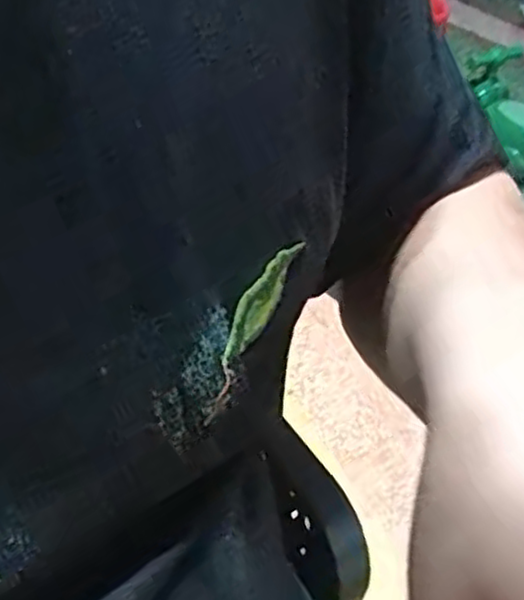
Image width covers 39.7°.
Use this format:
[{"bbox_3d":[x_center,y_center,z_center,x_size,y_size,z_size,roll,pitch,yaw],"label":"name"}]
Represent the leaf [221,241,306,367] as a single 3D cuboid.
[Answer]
[{"bbox_3d":[0.000,0.000,0.247,0.006,0.014,0.049,25,77,25],"label":"leaf"}]

